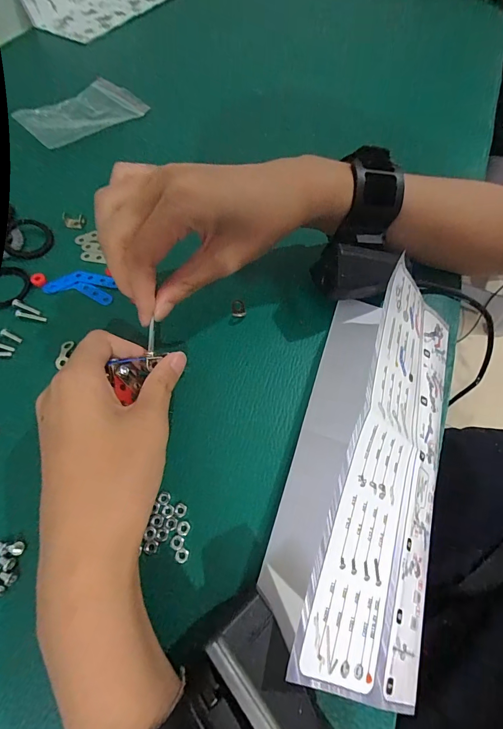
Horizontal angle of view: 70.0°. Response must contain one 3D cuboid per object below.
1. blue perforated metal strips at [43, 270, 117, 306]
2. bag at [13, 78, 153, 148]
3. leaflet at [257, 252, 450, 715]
[{"bbox_3d":[-0.131,-0.061,0.277,0.051,0.004,0.025,10,61,1],"label":"blue perforated metal strips"},{"bbox_3d":[-0.179,-0.265,0.377,0.117,0.013,0.076,-38,70,-23],"label":"bag"},{"bbox_3d":[0.073,0.042,0.204,0.084,0.051,0.228,19,61,6],"label":"leaflet"}]

